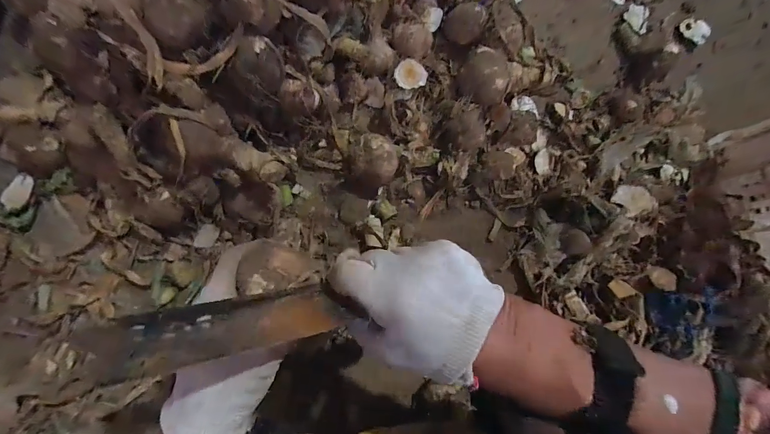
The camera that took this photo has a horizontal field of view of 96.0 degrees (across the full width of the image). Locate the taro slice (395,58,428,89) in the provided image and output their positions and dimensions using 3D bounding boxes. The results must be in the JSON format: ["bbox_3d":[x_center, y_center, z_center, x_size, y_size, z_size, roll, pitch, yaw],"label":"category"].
[{"bbox_3d":[0.031,-0.175,0.423,0.038,0.004,0.034,-17,97,-5],"label":"taro slice"}]

